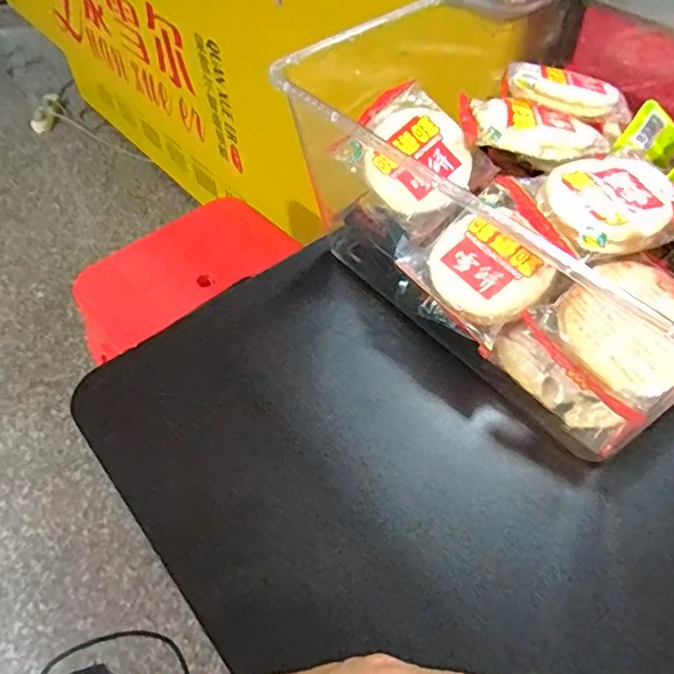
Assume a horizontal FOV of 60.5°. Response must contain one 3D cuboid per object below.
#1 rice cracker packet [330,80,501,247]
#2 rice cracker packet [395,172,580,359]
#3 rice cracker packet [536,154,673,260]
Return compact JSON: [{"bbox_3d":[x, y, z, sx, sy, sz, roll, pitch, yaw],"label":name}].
[{"bbox_3d":[0.056,-0.128,0.409,0.079,0.014,0.096,-42,87,-7],"label":"rice cracker packet"},{"bbox_3d":[0.099,-0.053,0.370,0.095,0.022,0.084,-43,64,-1],"label":"rice cracker packet"},{"bbox_3d":[0.171,-0.084,0.369,0.087,0.020,0.074,-17,53,-10],"label":"rice cracker packet"}]

